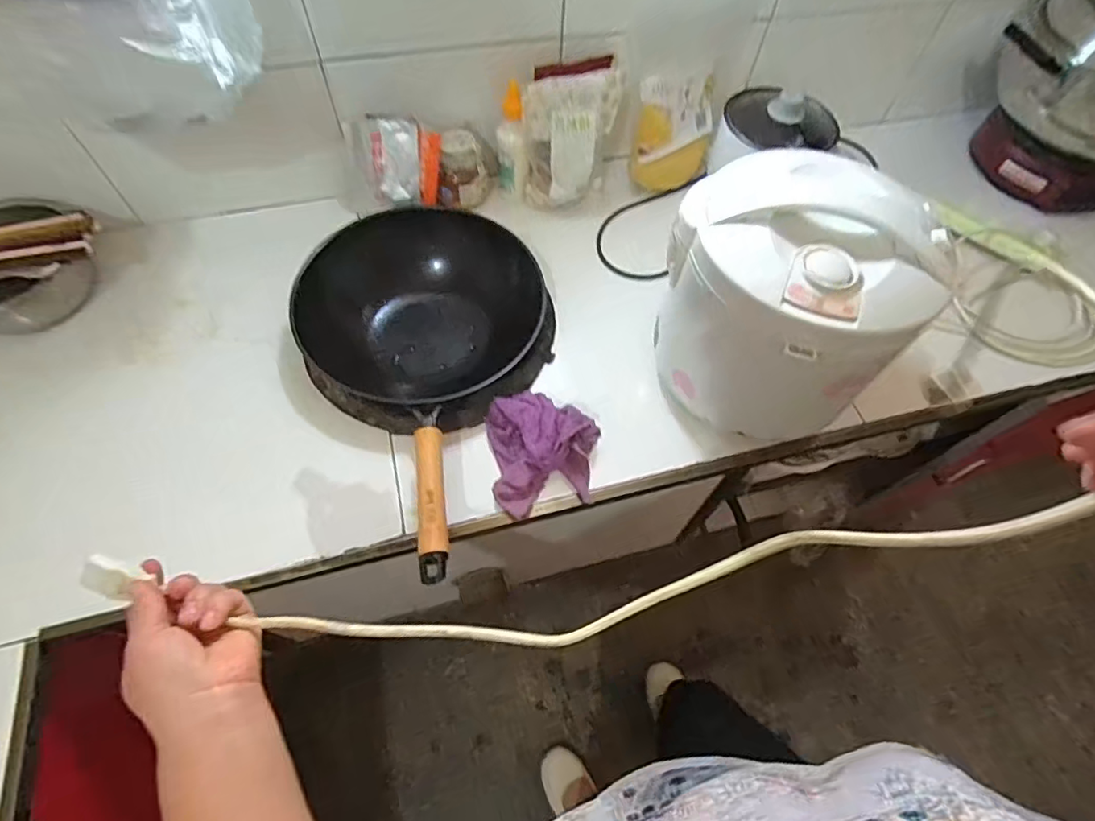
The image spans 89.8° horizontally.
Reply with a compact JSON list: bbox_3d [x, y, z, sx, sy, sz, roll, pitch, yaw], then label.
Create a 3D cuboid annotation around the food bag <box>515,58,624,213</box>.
[{"bbox_3d":[0.026,-0.426,0.839,0.159,0.187,0.121,-6,62,-7],"label":"food bag"}]

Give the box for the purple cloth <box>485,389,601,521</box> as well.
[{"bbox_3d":[-0.001,0.050,0.661,0.130,0.050,0.144,-5,62,-7],"label":"purple cloth"}]

